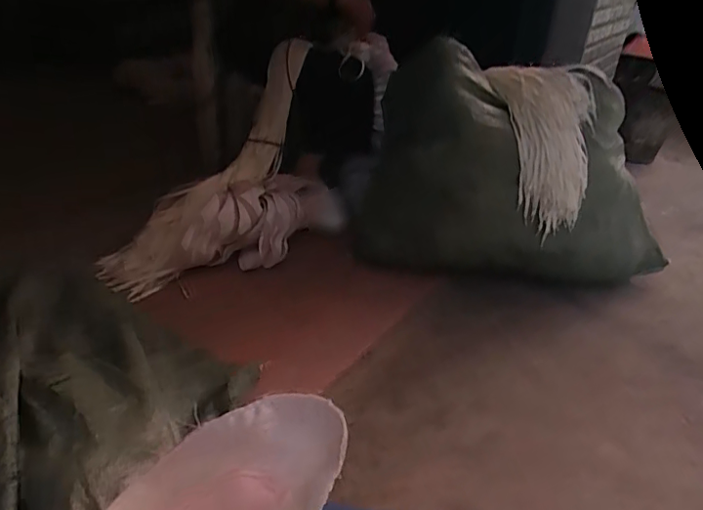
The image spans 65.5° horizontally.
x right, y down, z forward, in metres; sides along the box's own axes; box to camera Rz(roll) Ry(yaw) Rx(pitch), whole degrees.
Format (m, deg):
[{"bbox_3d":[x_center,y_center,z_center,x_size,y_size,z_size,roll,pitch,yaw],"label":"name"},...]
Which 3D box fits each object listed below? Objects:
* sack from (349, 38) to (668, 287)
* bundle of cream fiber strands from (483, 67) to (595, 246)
[{"bbox_3d":[0.428,-0.192,1.349,0.788,0.480,0.282,8,29,9],"label":"sack"},{"bbox_3d":[0.455,-0.267,1.301,0.216,0.434,0.131,-3,-8,-10],"label":"bundle of cream fiber strands"}]

